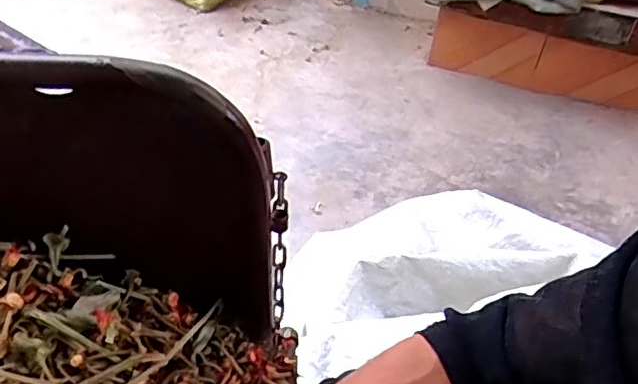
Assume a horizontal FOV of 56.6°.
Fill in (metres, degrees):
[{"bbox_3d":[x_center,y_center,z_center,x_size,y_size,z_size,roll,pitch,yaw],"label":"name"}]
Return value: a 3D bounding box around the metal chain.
[{"bbox_3d":[-0.030,0.052,0.434,0.011,0.151,0.024,4,39,-1],"label":"metal chain"}]

